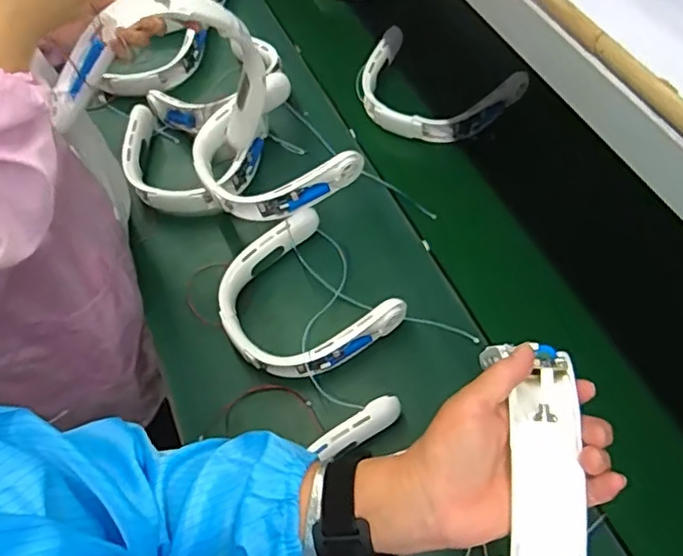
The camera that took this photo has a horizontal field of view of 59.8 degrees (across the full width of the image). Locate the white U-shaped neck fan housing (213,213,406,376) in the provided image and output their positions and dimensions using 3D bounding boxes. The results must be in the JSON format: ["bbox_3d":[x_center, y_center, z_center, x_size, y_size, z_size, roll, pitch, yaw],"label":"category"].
[{"bbox_3d":[-0.060,0.033,0.826,0.207,0.061,0.219,-34,64,-16],"label":"white U-shaped neck fan housing"}]

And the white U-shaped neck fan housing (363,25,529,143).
[{"bbox_3d":[0.157,-0.326,1.034,0.272,0.076,0.178,33,66,19],"label":"white U-shaped neck fan housing"}]

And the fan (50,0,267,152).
[{"bbox_3d":[-0.216,-0.221,0.761,0.255,0.277,0.053,-33,64,-16],"label":"fan"}]

